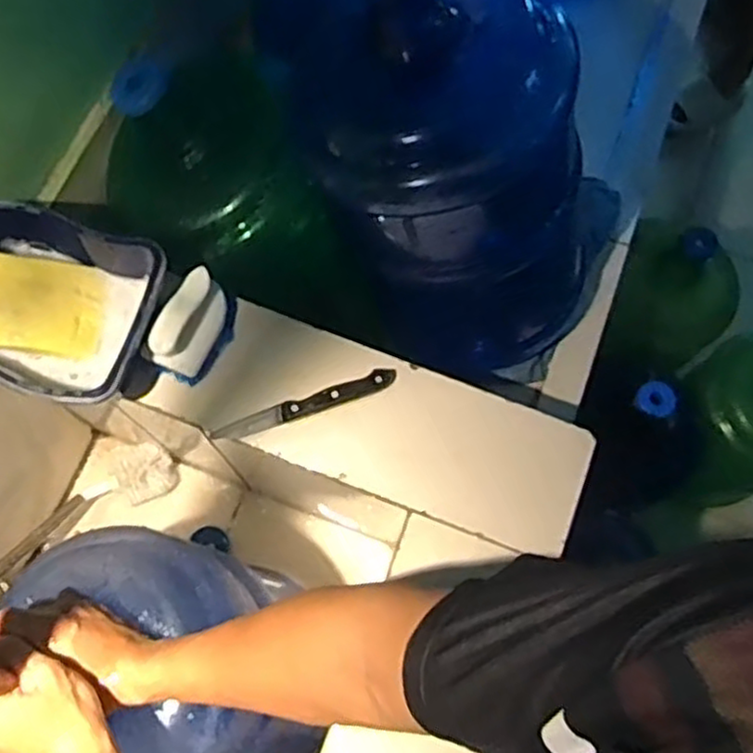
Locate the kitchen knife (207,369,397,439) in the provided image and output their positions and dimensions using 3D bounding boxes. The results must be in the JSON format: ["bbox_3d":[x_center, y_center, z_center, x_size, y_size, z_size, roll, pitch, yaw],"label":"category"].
[{"bbox_3d":[-0.067,0.029,0.706,0.180,0.016,0.020,-20,72,-7],"label":"kitchen knife"}]

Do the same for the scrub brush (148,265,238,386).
[{"bbox_3d":[-0.172,-0.047,0.698,0.048,0.057,0.095,25,72,8],"label":"scrub brush"}]

